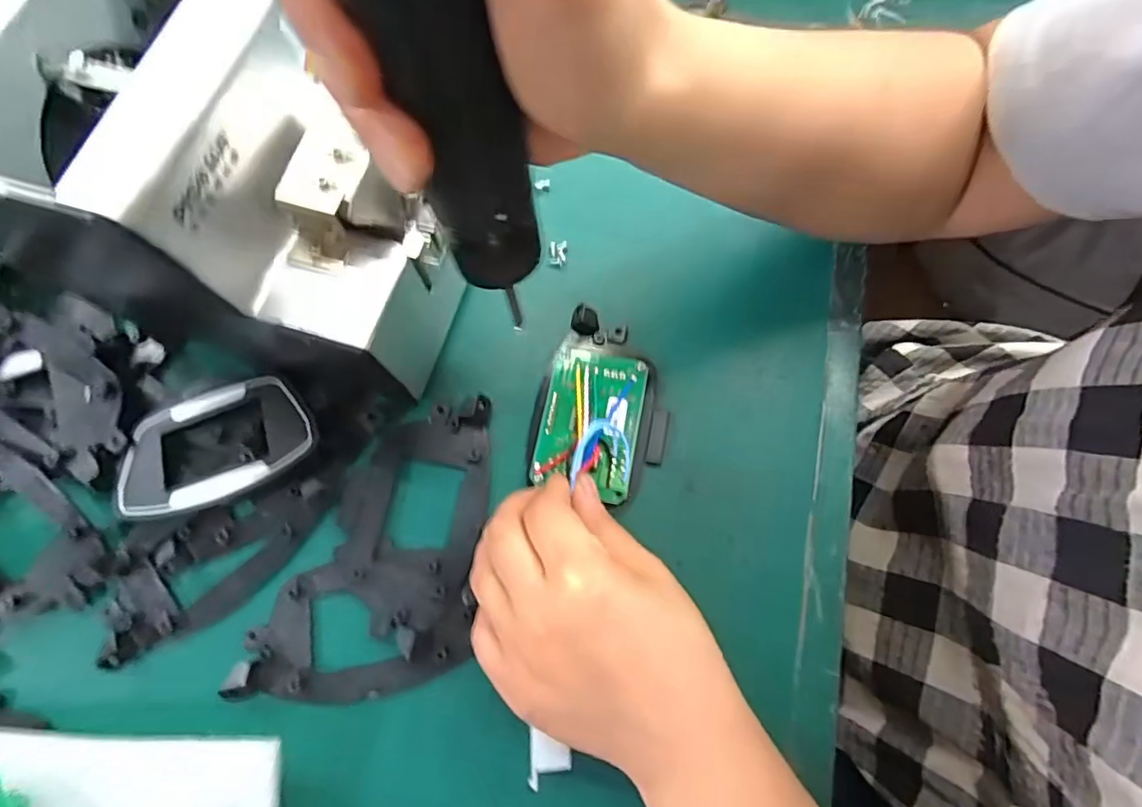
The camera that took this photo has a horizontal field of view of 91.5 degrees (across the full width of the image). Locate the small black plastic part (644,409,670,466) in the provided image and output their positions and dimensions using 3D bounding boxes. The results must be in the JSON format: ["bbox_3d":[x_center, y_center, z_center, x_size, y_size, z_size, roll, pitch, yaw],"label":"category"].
[{"bbox_3d":[0.045,0.017,0.289,0.009,0.004,0.029,10,74,5],"label":"small black plastic part"}]

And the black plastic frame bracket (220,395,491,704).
[{"bbox_3d":[-0.095,0.068,0.274,0.098,0.011,0.146,6,73,4],"label":"black plastic frame bracket"}]

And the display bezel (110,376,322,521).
[{"bbox_3d":[-0.183,0.021,0.288,0.101,0.012,0.063,-15,73,-3],"label":"display bezel"}]

